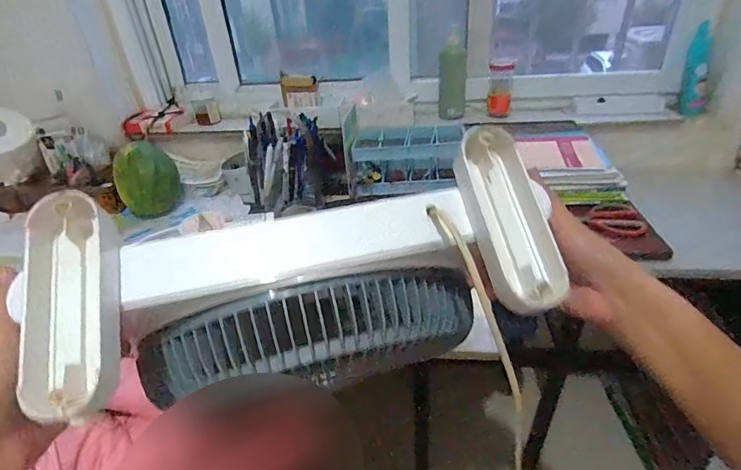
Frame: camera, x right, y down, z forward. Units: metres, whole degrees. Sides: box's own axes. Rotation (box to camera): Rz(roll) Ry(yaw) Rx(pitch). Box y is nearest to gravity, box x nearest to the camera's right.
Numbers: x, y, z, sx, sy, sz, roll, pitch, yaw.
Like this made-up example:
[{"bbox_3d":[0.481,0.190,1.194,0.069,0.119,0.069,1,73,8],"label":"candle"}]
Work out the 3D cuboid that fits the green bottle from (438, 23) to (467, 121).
[{"bbox_3d":[0.204,-0.395,1.070,0.069,0.192,0.073,3,35,11],"label":"green bottle"}]

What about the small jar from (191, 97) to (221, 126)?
[{"bbox_3d":[-0.453,-0.342,1.180,0.068,0.063,0.059,-18,37,-19],"label":"small jar"}]

